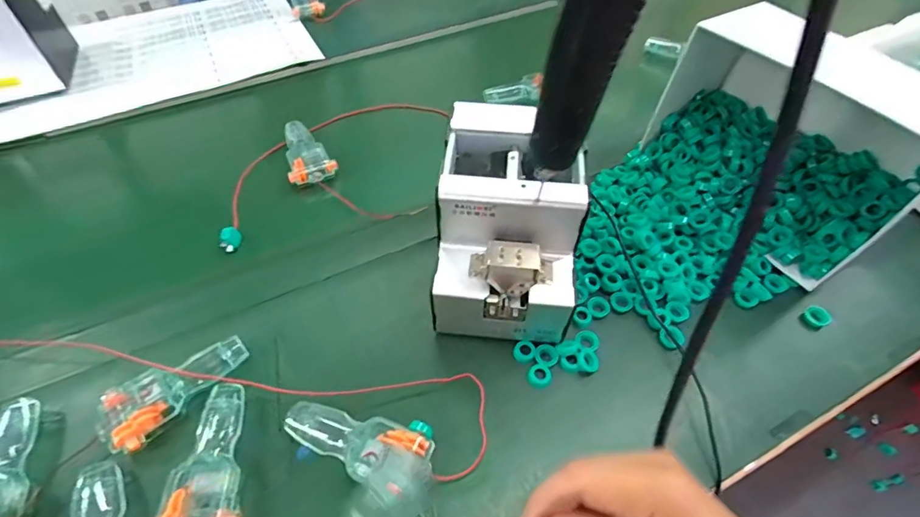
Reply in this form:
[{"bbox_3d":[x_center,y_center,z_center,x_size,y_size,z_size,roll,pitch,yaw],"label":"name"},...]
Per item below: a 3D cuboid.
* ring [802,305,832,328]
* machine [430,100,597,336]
[{"bbox_3d":[0.361,0.059,0.468,0.020,0.009,0.023,-29,56,-21],"label":"ring"},{"bbox_3d":[0.047,-0.030,0.447,0.125,0.154,0.172,5,51,5],"label":"machine"}]

